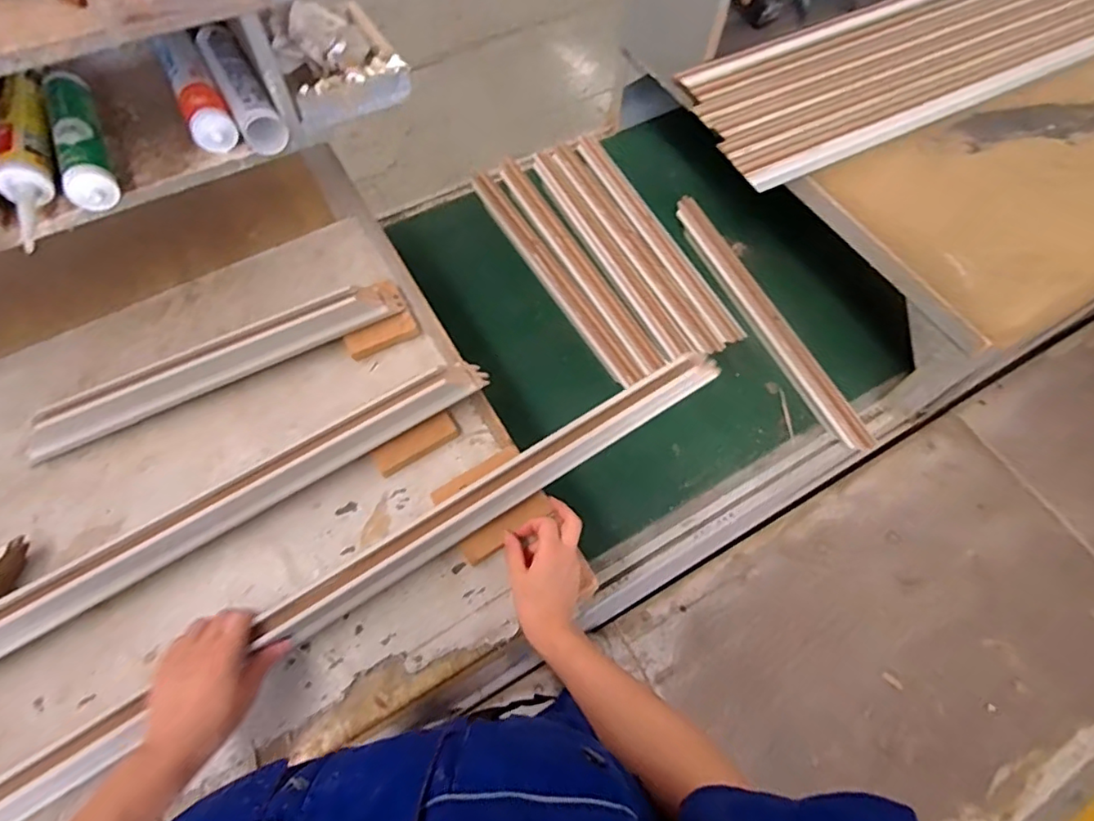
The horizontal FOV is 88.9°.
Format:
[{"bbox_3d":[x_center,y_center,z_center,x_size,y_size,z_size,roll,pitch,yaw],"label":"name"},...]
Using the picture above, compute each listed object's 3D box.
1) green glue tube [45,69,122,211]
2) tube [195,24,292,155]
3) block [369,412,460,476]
[{"bbox_3d":[-0.563,-0.335,0.672,0.044,0.044,0.240,-24,66,-12],"label":"green glue tube"},{"bbox_3d":[-0.390,-0.406,0.710,0.053,0.046,0.196,-28,67,-14],"label":"tube"},{"bbox_3d":[-0.153,0.041,0.660,0.102,0.022,0.029,-30,67,-15],"label":"block"}]

